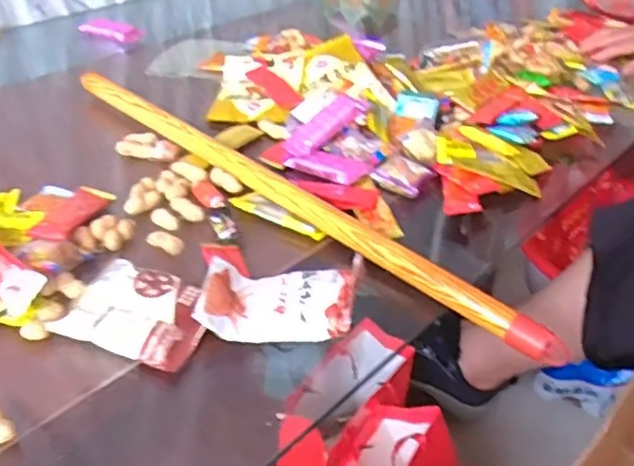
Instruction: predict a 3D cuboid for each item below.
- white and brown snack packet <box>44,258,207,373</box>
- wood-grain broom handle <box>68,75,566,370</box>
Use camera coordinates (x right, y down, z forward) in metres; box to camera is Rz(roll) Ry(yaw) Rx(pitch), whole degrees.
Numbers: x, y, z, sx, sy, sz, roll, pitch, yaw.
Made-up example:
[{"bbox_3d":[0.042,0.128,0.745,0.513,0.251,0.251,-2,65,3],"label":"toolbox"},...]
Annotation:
[{"bbox_3d":[-0.133,0.065,0.499,0.100,0.027,0.078,14,38,14],"label":"white and brown snack packet"},{"bbox_3d":[-0.042,-0.047,0.630,0.600,0.022,0.019,29,44,30],"label":"wood-grain broom handle"}]

